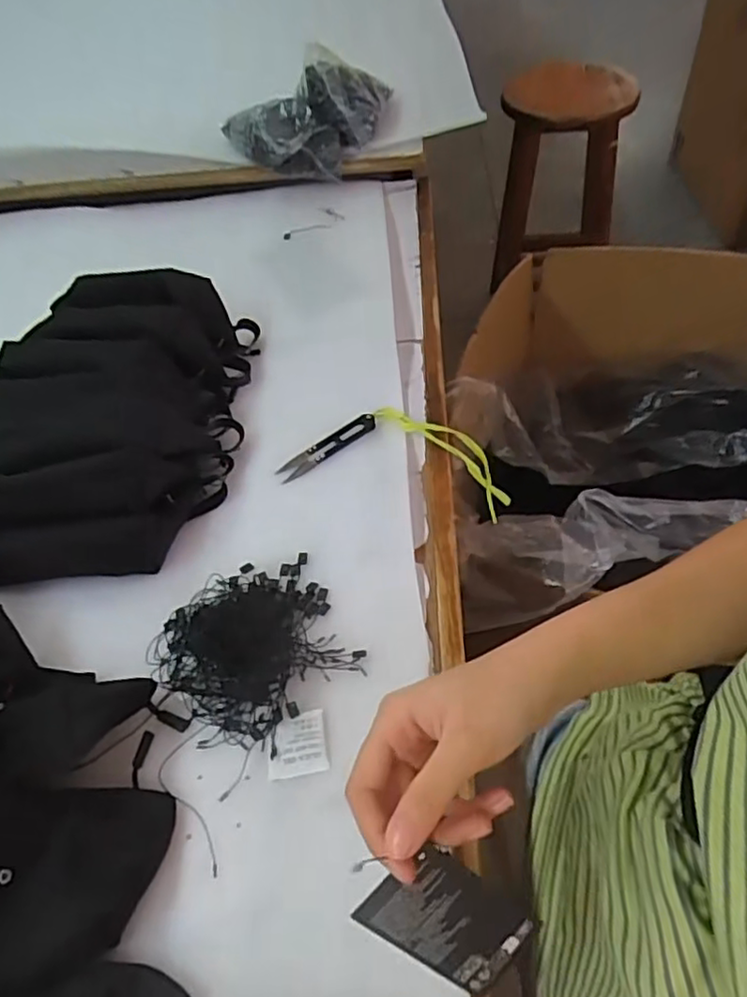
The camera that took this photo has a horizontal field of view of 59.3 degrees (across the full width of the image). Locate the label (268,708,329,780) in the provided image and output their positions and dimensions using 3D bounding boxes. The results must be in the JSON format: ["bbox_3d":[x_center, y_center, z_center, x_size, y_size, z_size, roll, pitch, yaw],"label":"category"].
[{"bbox_3d":[-0.051,0.163,0.438,0.038,0.004,0.040,-8,52,-4],"label":"label"}]

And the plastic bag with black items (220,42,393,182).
[{"bbox_3d":[-0.076,-0.504,0.846,0.227,0.118,0.124,-17,53,-7],"label":"plastic bag with black items"}]

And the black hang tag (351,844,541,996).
[{"bbox_3d":[0.037,0.200,0.313,0.082,0.004,0.052,42,90,-15],"label":"black hang tag"}]

